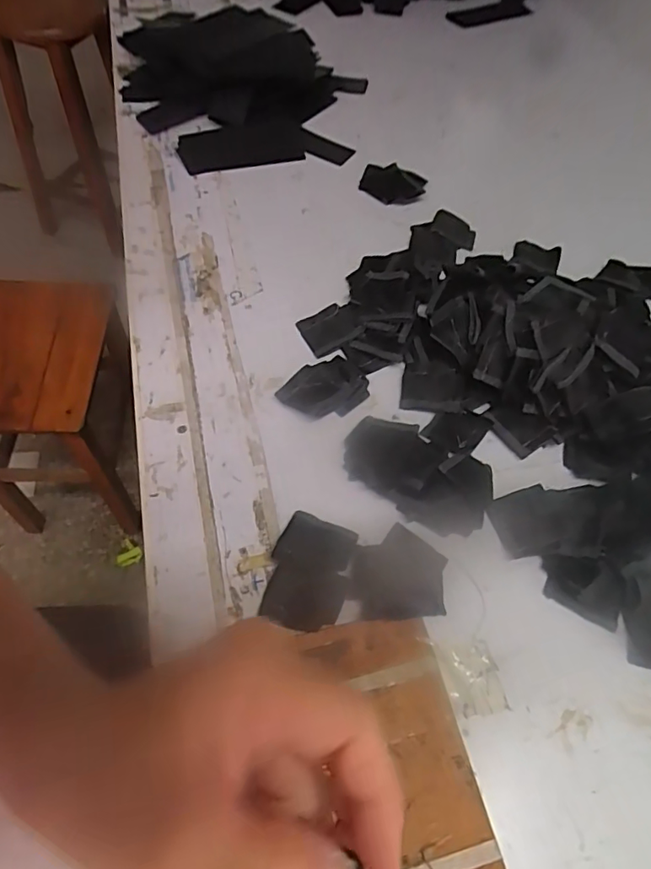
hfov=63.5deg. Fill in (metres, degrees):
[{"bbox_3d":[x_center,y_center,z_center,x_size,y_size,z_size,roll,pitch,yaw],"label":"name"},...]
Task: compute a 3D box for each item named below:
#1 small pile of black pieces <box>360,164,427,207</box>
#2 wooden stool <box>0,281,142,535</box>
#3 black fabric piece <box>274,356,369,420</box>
[{"bbox_3d":[0.082,-0.312,0.658,0.081,0.012,0.066,34,61,16],"label":"small pile of black pieces"},{"bbox_3d":[-0.504,-0.023,1.048,0.274,0.466,0.339,-5,58,-9],"label":"wooden stool"},{"bbox_3d":[0.003,-0.041,0.472,0.078,0.012,0.055,-39,68,-25],"label":"black fabric piece"}]

